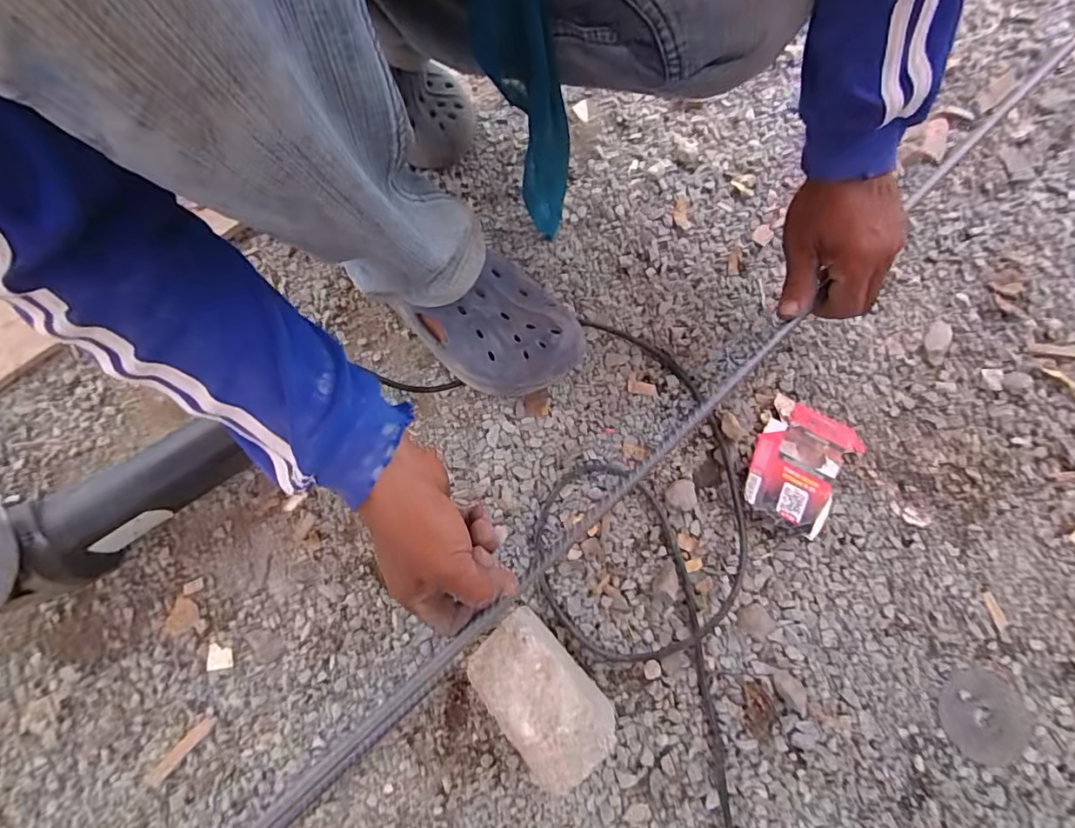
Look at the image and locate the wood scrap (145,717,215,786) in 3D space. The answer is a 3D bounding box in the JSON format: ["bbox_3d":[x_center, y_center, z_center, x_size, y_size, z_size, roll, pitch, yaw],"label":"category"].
[{"bbox_3d":[-0.291,0.274,0.418,0.011,0.004,0.063,42,79,12],"label":"wood scrap"}]

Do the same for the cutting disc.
[{"bbox_3d":[0.354,0.239,0.408,0.066,0.004,0.065,0,74,1],"label":"cutting disc"}]

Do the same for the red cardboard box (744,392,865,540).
[{"bbox_3d":[0.233,0.046,0.463,0.081,0.016,0.112,30,77,9],"label":"red cardboard box"}]

